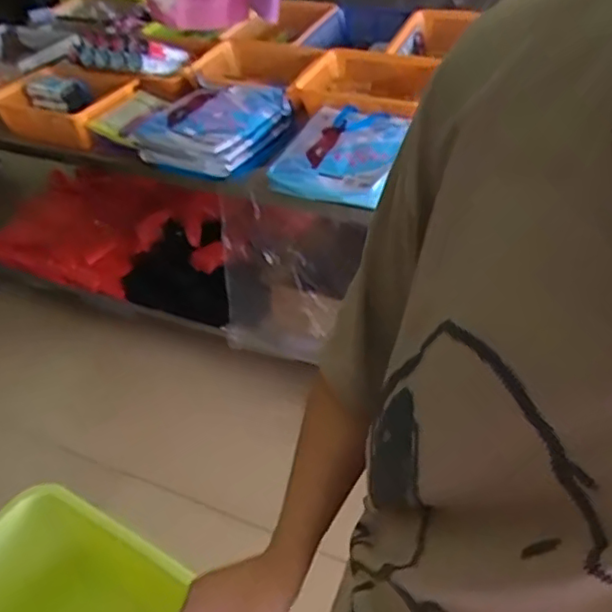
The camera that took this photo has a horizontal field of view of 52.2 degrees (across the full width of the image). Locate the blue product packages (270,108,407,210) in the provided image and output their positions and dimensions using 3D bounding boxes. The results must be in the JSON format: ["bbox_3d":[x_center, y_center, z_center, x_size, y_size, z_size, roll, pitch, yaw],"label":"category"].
[{"bbox_3d":[0.090,-0.376,1.522,0.281,0.052,0.362,14,46,20],"label":"blue product packages"}]

